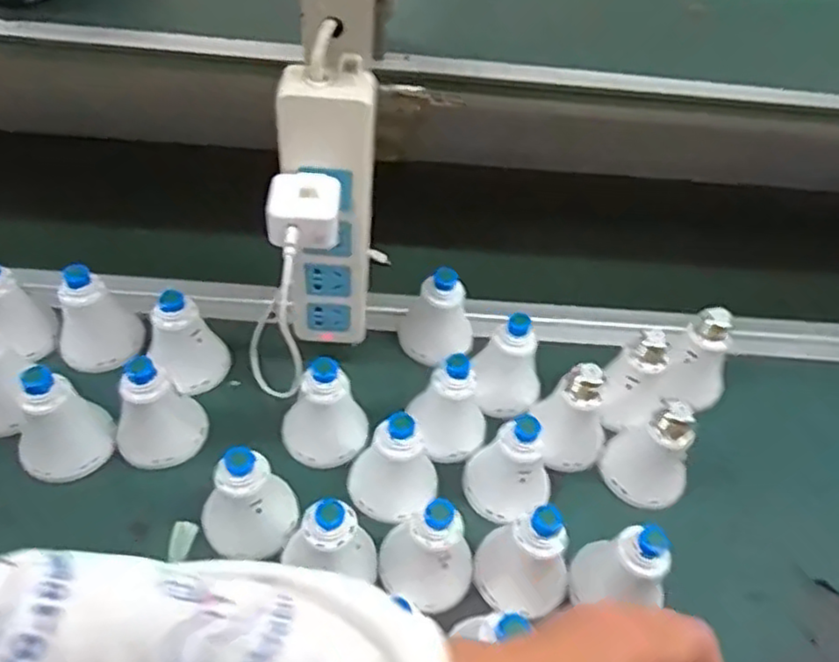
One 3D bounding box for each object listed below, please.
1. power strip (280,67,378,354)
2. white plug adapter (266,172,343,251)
[{"bbox_3d":[-0.063,-0.069,0.484,0.056,0.220,0.027,2,49,-5],"label":"power strip"},{"bbox_3d":[-0.070,-0.073,0.422,0.042,0.026,0.042,2,49,-6],"label":"white plug adapter"}]

